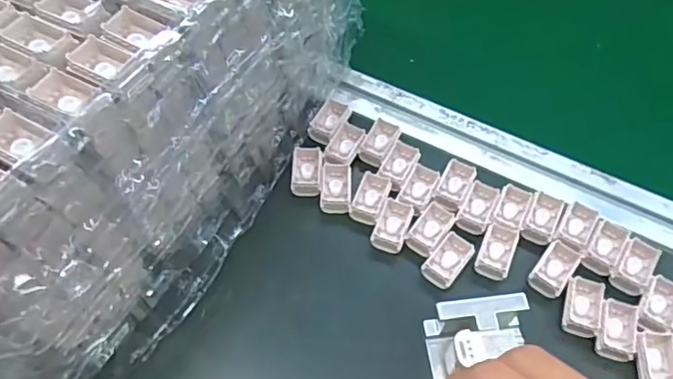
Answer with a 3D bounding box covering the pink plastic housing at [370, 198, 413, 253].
[{"bbox_3d":[0.039,0.025,0.388,0.022,0.008,0.036,19,62,12],"label":"pink plastic housing"}]

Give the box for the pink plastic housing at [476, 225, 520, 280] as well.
[{"bbox_3d":[0.109,0.041,0.380,0.022,0.009,0.037,20,63,13],"label":"pink plastic housing"}]

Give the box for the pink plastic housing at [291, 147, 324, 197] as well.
[{"bbox_3d":[-0.021,-0.014,0.411,0.023,0.009,0.038,0,60,2],"label":"pink plastic housing"}]

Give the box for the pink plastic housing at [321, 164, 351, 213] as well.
[{"bbox_3d":[0.000,-0.001,0.404,0.021,0.009,0.036,3,60,4],"label":"pink plastic housing"}]

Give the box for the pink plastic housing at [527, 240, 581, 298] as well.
[{"bbox_3d":[0.146,0.052,0.373,0.022,0.009,0.037,33,66,19],"label":"pink plastic housing"}]

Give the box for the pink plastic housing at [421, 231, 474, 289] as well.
[{"bbox_3d":[0.076,0.047,0.377,0.021,0.008,0.038,35,67,20],"label":"pink plastic housing"}]

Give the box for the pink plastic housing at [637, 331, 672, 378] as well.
[{"bbox_3d":[0.197,0.104,0.340,0.024,0.010,0.035,1,60,3],"label":"pink plastic housing"}]

